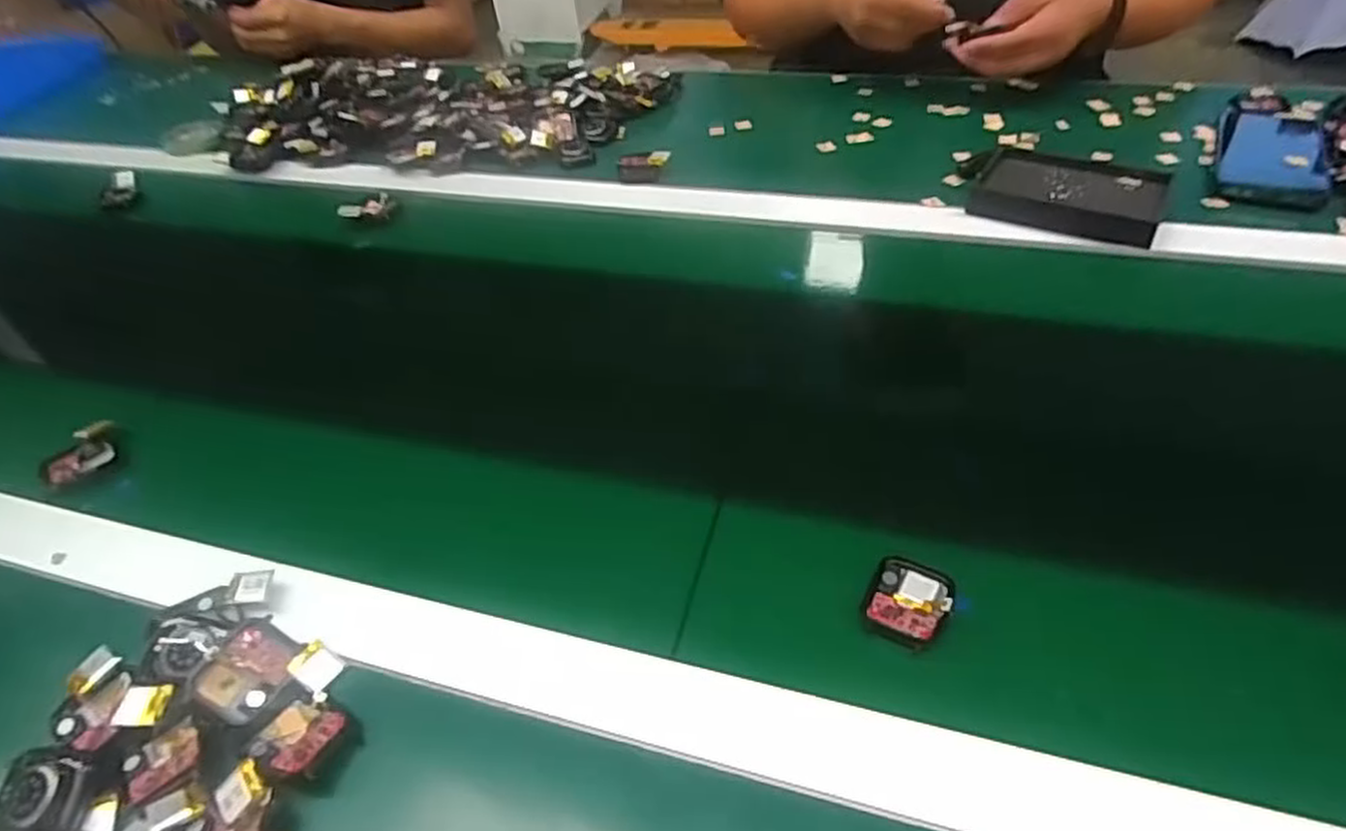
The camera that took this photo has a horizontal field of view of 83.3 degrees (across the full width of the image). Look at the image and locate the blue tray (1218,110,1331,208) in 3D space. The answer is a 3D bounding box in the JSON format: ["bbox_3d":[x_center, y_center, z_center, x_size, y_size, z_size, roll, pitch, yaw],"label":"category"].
[{"bbox_3d":[0.489,-0.209,0.620,0.077,0.034,0.112,17,50,24],"label":"blue tray"}]

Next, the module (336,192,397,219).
[{"bbox_3d":[-0.281,-0.191,0.694,0.050,0.017,0.019,-23,45,-36],"label":"module"}]

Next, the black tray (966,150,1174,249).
[{"bbox_3d":[0.322,-0.180,0.616,0.135,0.023,0.105,22,52,27],"label":"black tray"}]

